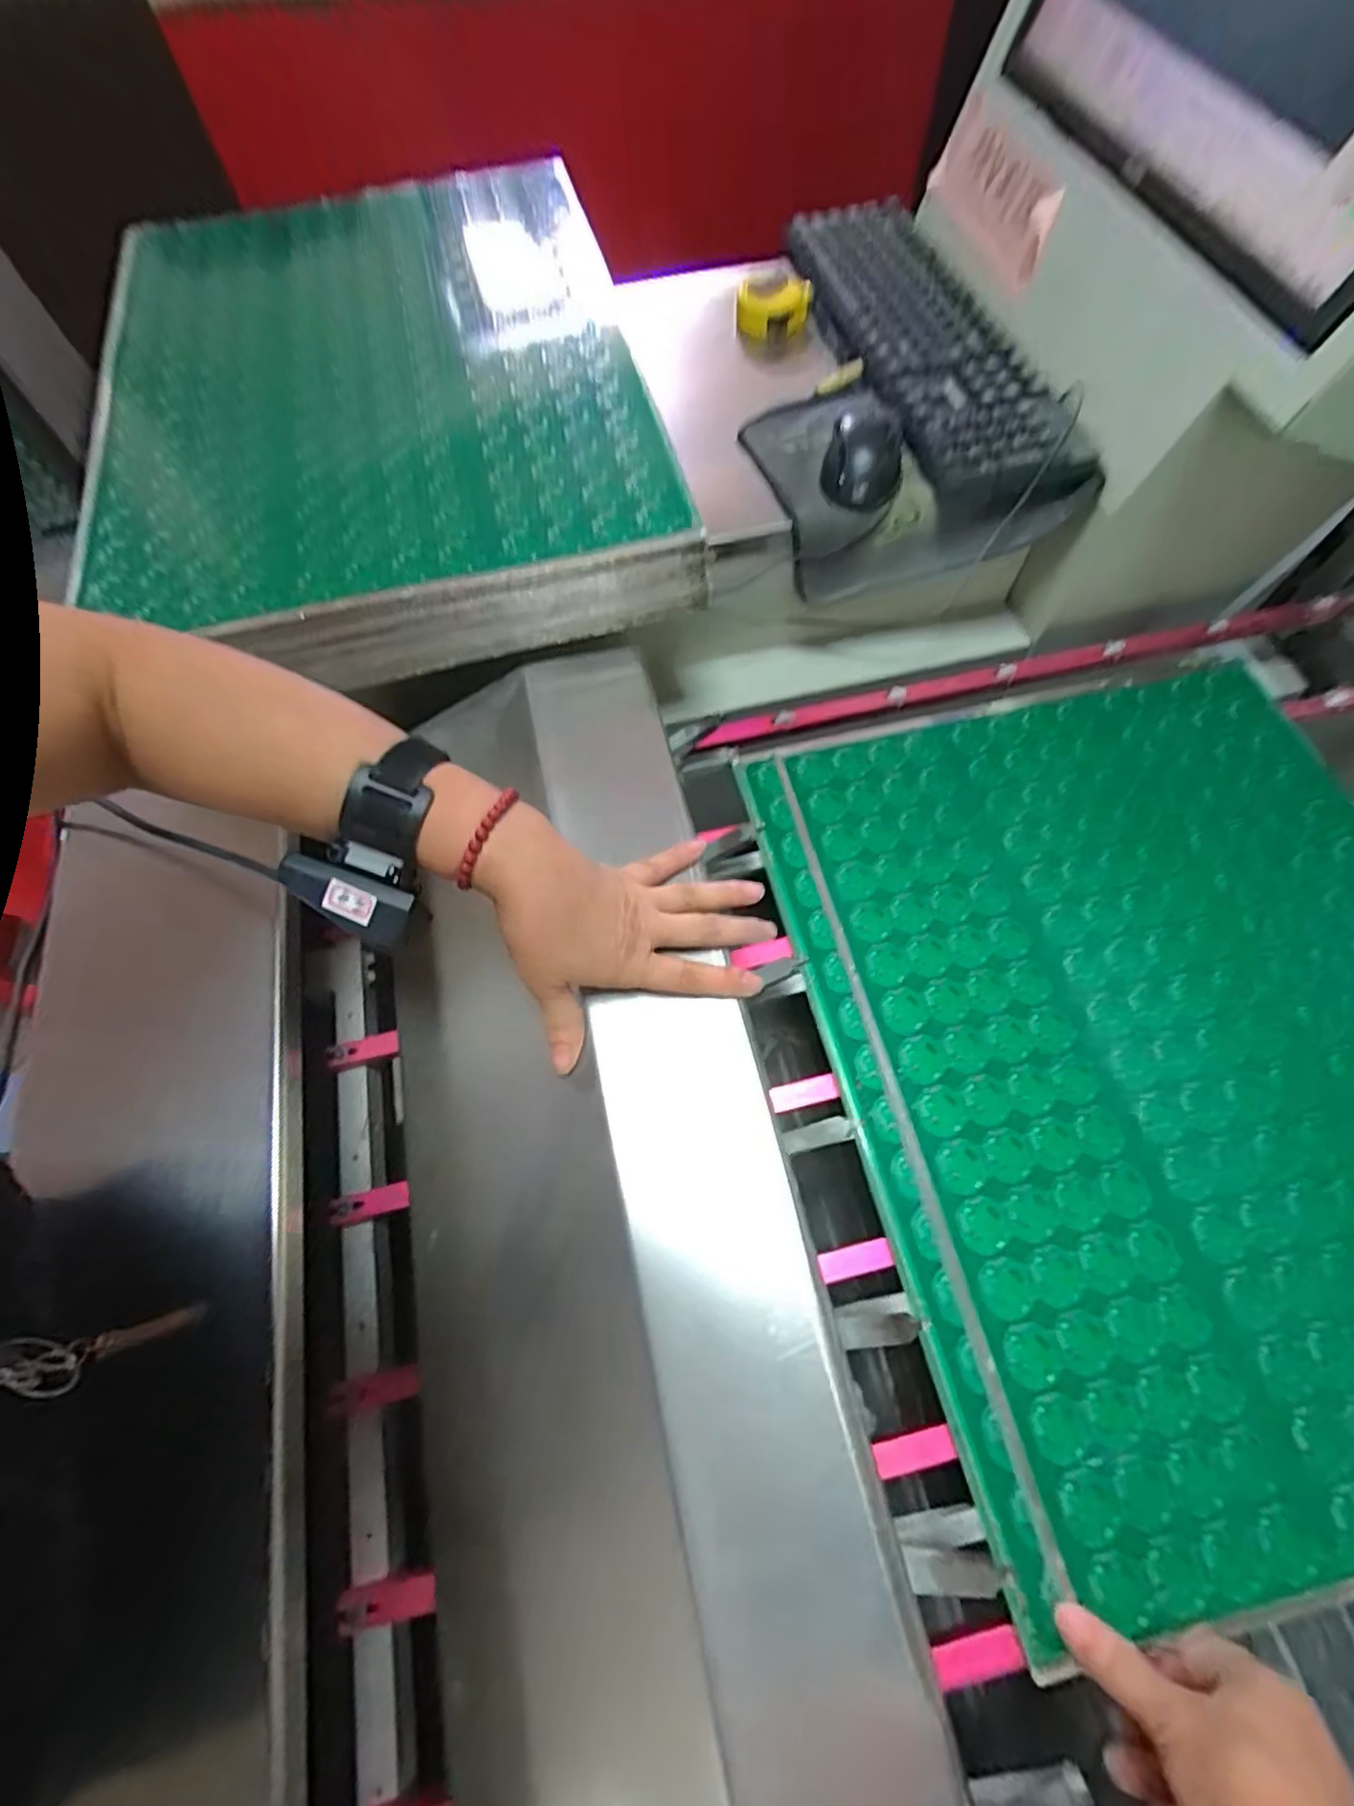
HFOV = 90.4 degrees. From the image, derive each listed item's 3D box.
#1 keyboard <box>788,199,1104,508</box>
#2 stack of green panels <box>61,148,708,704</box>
[{"bbox_3d":[0.219,-0.518,0.614,0.136,0.028,0.442,-13,66,-3],"label":"keyboard"},{"bbox_3d":[-0.240,-0.420,0.551,0.378,0.075,0.548,-15,66,-4],"label":"stack of green panels"}]

